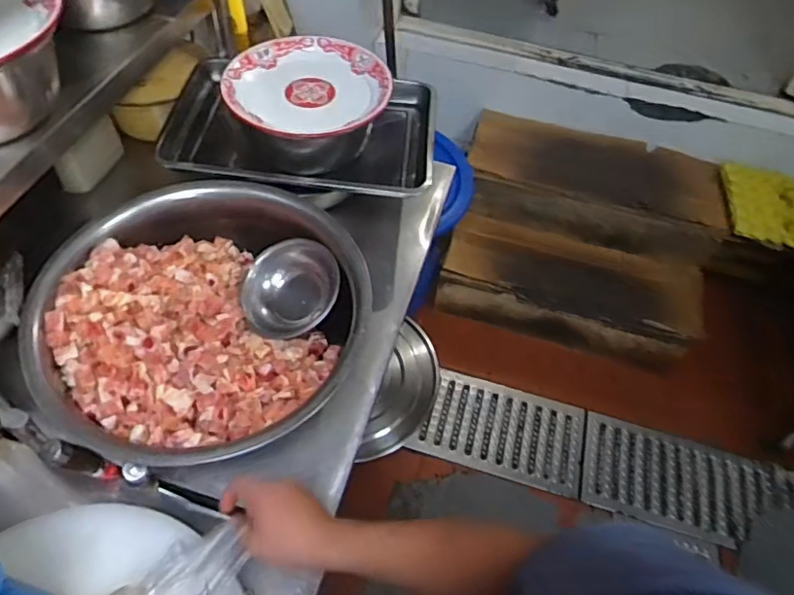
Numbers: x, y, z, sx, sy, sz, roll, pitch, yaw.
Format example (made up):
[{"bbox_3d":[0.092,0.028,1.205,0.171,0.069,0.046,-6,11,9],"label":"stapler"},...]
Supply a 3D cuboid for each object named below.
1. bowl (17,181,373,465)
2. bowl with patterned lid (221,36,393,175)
[{"bbox_3d":[-0.277,0.027,0.812,0.425,0.129,0.412,3,54,-4],"label":"bowl"},{"bbox_3d":[-0.162,-0.341,1.020,0.270,0.132,0.244,-17,57,-17],"label":"bowl with patterned lid"}]

